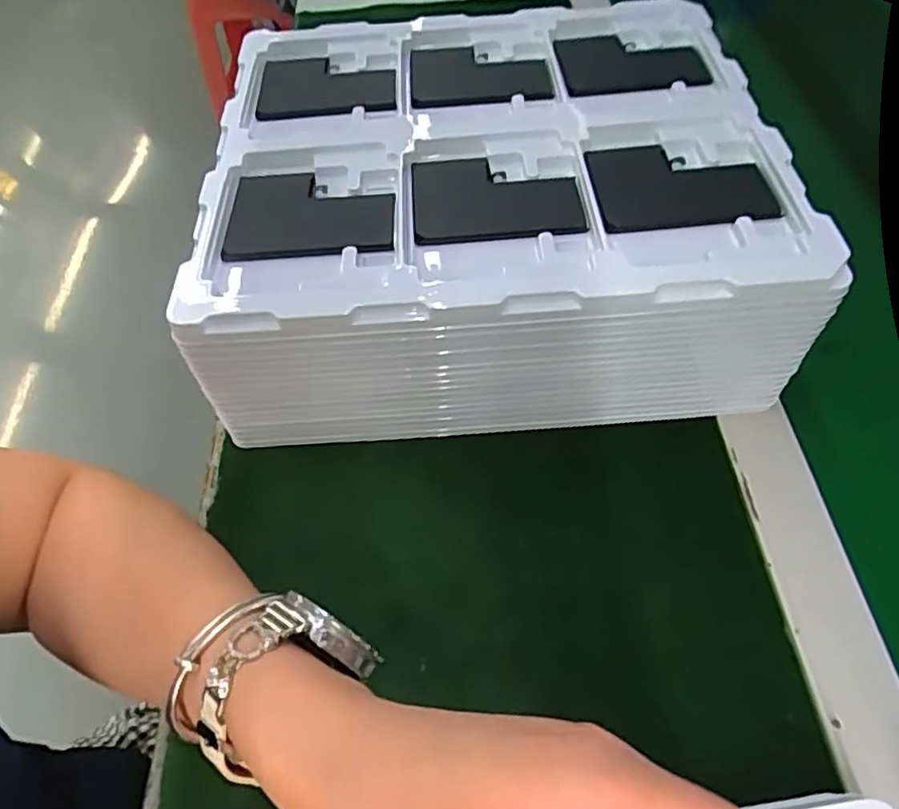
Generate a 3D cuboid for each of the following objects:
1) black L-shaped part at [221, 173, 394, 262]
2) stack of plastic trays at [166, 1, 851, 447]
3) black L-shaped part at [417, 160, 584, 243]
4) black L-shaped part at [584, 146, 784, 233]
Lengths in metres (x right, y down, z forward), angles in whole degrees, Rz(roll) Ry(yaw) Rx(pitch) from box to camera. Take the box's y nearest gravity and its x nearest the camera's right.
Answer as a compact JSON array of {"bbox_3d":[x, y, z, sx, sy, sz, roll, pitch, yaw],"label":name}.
[{"bbox_3d":[-0.075,-0.105,0.348,0.089,0.009,0.071,-4,55,1],"label":"black L-shaped part"},{"bbox_3d":[0.022,-0.127,0.408,0.307,0.108,0.272,-4,55,1],"label":"stack of plastic trays"},{"bbox_3d":[0.025,-0.112,0.346,0.091,0.008,0.068,0,55,4],"label":"black L-shaped part"},{"bbox_3d":[0.123,-0.119,0.343,0.090,0.006,0.067,-1,55,4],"label":"black L-shaped part"}]

